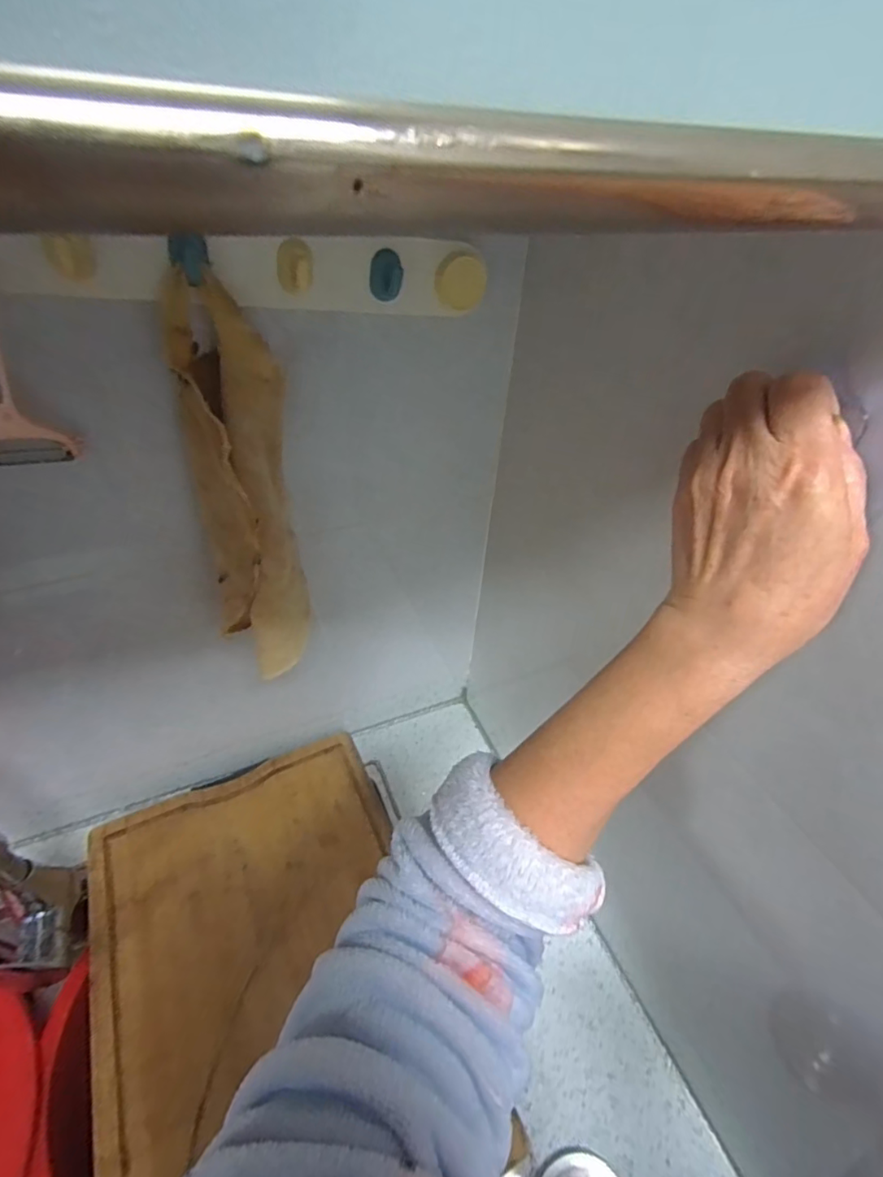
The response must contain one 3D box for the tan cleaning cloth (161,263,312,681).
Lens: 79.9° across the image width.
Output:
[{"bbox_3d":[-0.151,-0.062,0.407,0.079,0.272,0.087,-9,43,-16],"label":"tan cleaning cloth"}]

